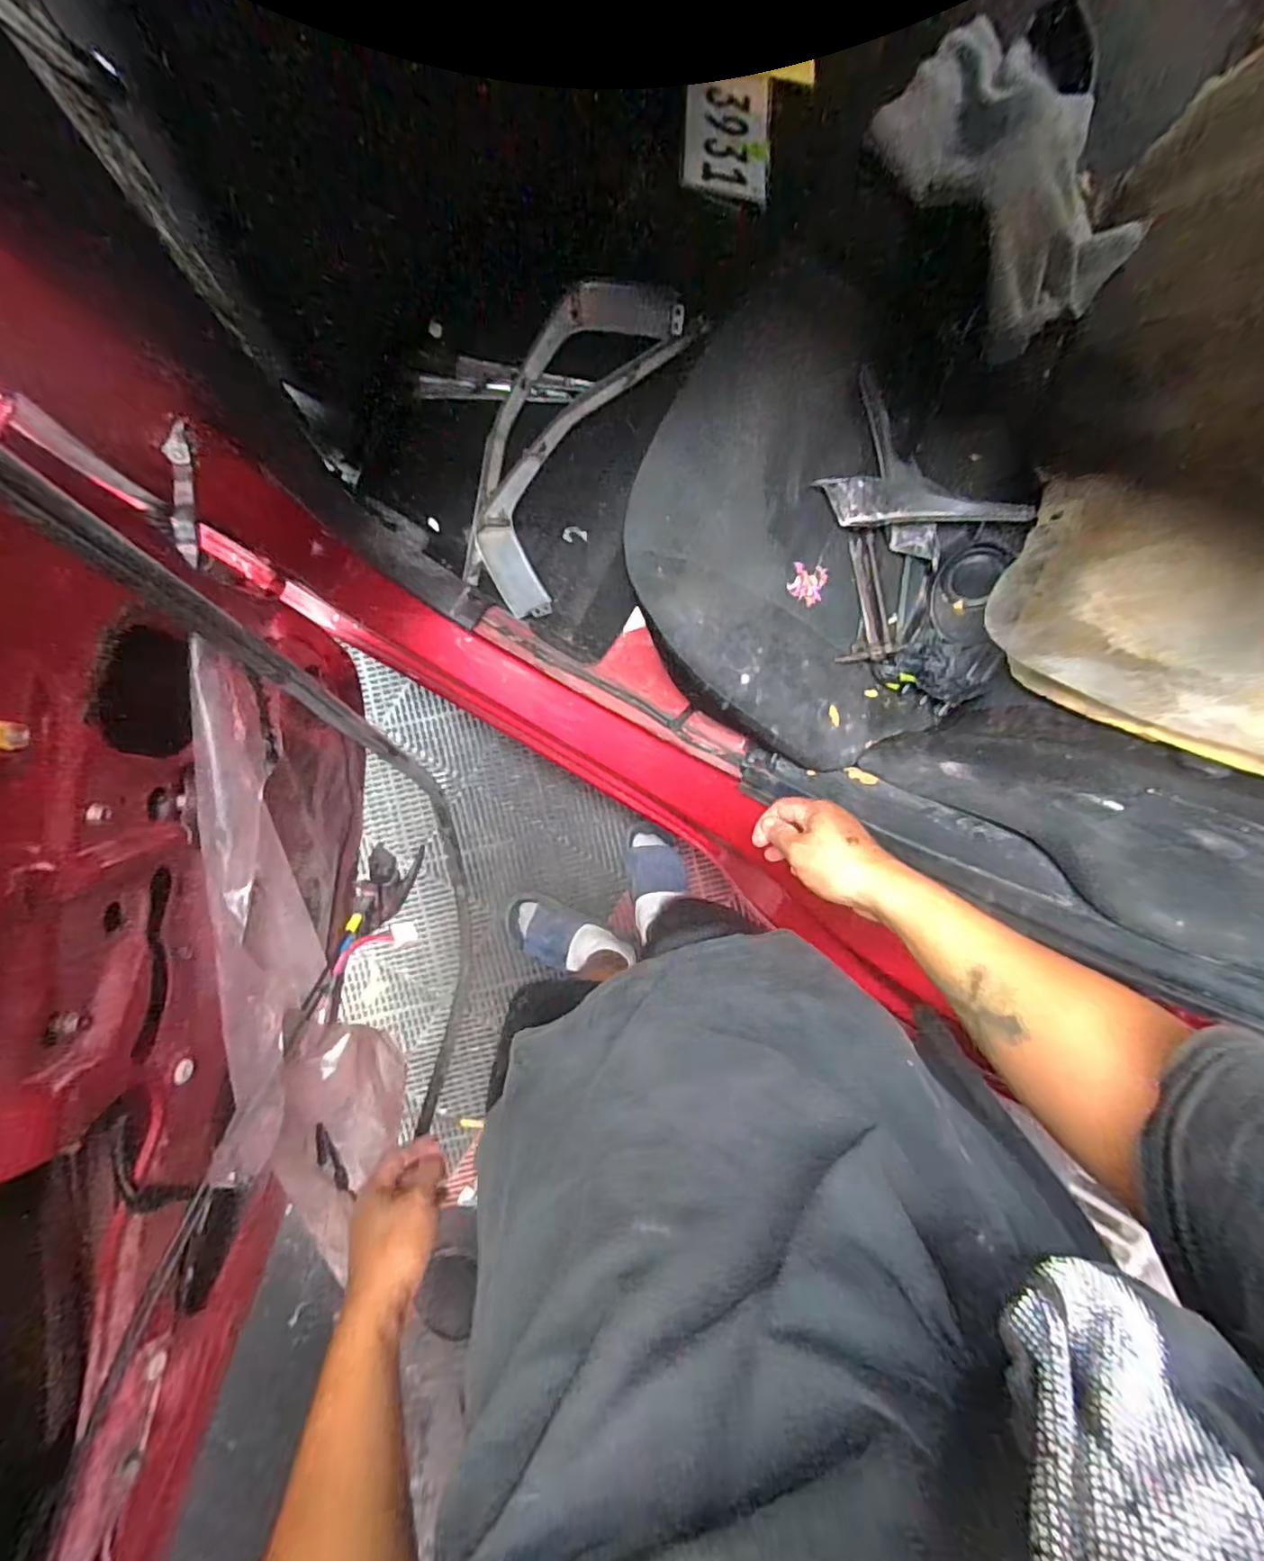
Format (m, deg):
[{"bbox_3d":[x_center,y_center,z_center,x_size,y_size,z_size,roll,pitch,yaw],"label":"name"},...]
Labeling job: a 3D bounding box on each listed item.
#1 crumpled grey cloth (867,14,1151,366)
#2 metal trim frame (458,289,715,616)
[{"bbox_3d":[0.395,-0.632,0.624,0.143,0.114,0.331,-24,92,-3],"label":"crumpled grey cloth"},{"bbox_3d":[-0.115,-0.527,0.942,0.220,0.064,0.513,29,89,-4],"label":"metal trim frame"}]

